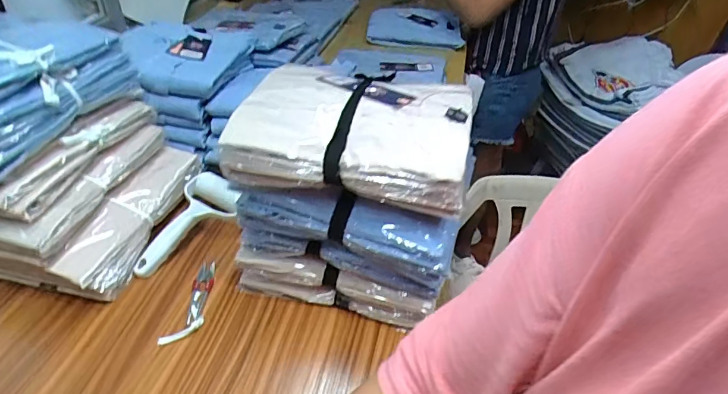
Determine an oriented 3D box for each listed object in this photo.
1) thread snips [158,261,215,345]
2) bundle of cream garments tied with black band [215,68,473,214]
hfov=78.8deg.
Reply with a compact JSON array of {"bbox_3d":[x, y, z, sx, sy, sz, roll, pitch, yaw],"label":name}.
[{"bbox_3d":[-0.217,0.134,0.576,0.042,0.011,0.124,8,42,6],"label":"thread snips"},{"bbox_3d":[-0.008,-0.076,0.508,0.245,0.069,0.182,10,43,8],"label":"bundle of cream garments tied with black band"}]

